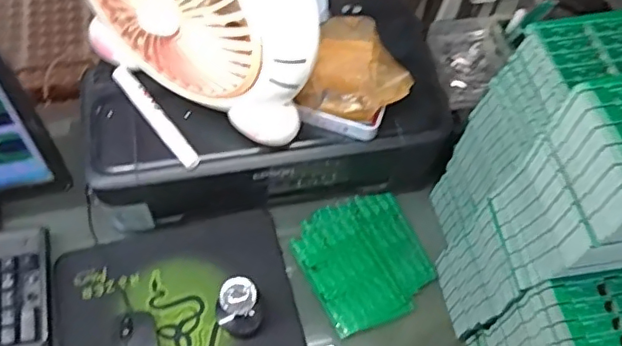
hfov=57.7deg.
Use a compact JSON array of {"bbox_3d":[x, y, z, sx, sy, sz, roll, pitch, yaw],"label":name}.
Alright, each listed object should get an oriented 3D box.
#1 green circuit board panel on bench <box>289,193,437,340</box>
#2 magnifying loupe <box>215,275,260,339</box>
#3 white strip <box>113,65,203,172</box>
[{"bbox_3d":[0.061,0.099,0.661,0.143,0.011,0.146,-21,64,-14],"label":"green circuit board panel on bench"},{"bbox_3d":[-0.076,0.143,0.597,0.044,0.085,0.042,1,61,-2],"label":"magnifying loupe"},{"bbox_3d":[-0.163,-0.061,0.594,0.020,0.010,0.144,-34,68,-20],"label":"white strip"}]

